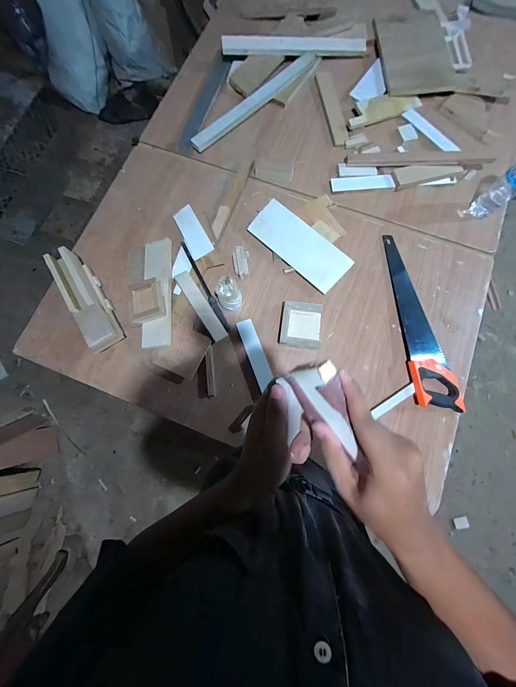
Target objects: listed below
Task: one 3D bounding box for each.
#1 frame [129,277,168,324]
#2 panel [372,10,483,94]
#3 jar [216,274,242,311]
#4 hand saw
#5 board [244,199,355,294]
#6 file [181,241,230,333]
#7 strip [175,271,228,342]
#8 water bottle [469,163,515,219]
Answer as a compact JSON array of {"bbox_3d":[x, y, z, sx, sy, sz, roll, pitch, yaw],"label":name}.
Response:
[{"bbox_3d":[-0.299,-0.116,0.673,0.092,0.030,0.110,-9,78,-1],"label":"frame"},{"bbox_3d":[0.565,-1.013,0.877,0.280,0.025,0.362,-4,78,1],"label":"panel"},{"bbox_3d":[-0.076,-0.131,0.673,0.065,0.096,0.061,-18,78,-3],"label":"jar"},{"bbox_3d":[0.458,-0.081,0.702,0.122,0.039,0.521,-3,78,1],"label":"hand saw"},{"bbox_3d":[0.119,-0.286,0.732,0.305,0.005,0.120,43,102,8],"label":"board"},{"bbox_3d":[-0.158,-0.170,0.736,0.022,0.020,0.307,-28,79,-5],"label":"file"},{"bbox_3d":[-0.161,-0.105,0.702,0.044,0.014,0.217,-31,85,-28],"label":"strip"},{"bbox_3d":[0.696,-0.441,0.685,0.071,0.202,0.068,-39,80,-7],"label":"water bottle"}]

